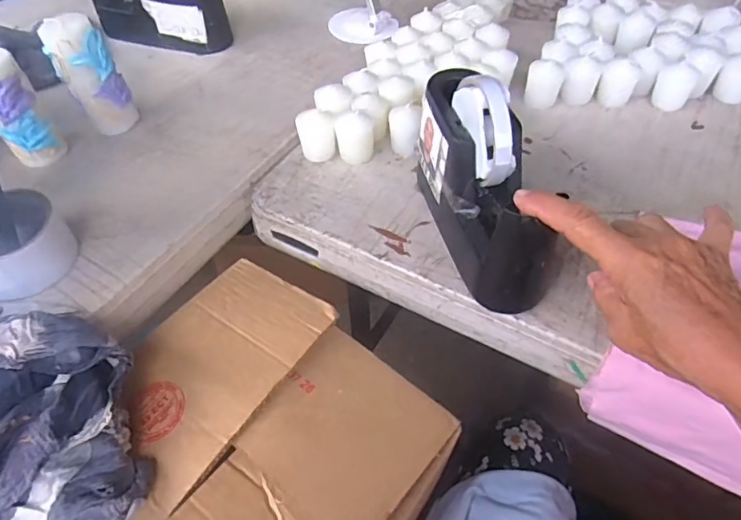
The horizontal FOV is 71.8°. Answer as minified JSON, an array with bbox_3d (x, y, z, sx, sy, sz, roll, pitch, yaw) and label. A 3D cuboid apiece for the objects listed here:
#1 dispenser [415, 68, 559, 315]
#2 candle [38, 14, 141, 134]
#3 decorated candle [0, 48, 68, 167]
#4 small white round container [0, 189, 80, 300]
[{"bbox_3d":[0.086,-0.064,0.398,0.055,0.131,0.177,-15,52,-11],"label":"dispenser"},{"bbox_3d":[-0.286,-0.186,0.529,0.055,0.116,0.043,-28,55,-20],"label":"candle"},{"bbox_3d":[-0.342,-0.140,0.493,0.048,0.111,0.040,-26,54,-18],"label":"decorated candle"},{"bbox_3d":[-0.296,-0.015,0.424,0.085,0.051,0.080,-1,50,1],"label":"small white round container"}]

